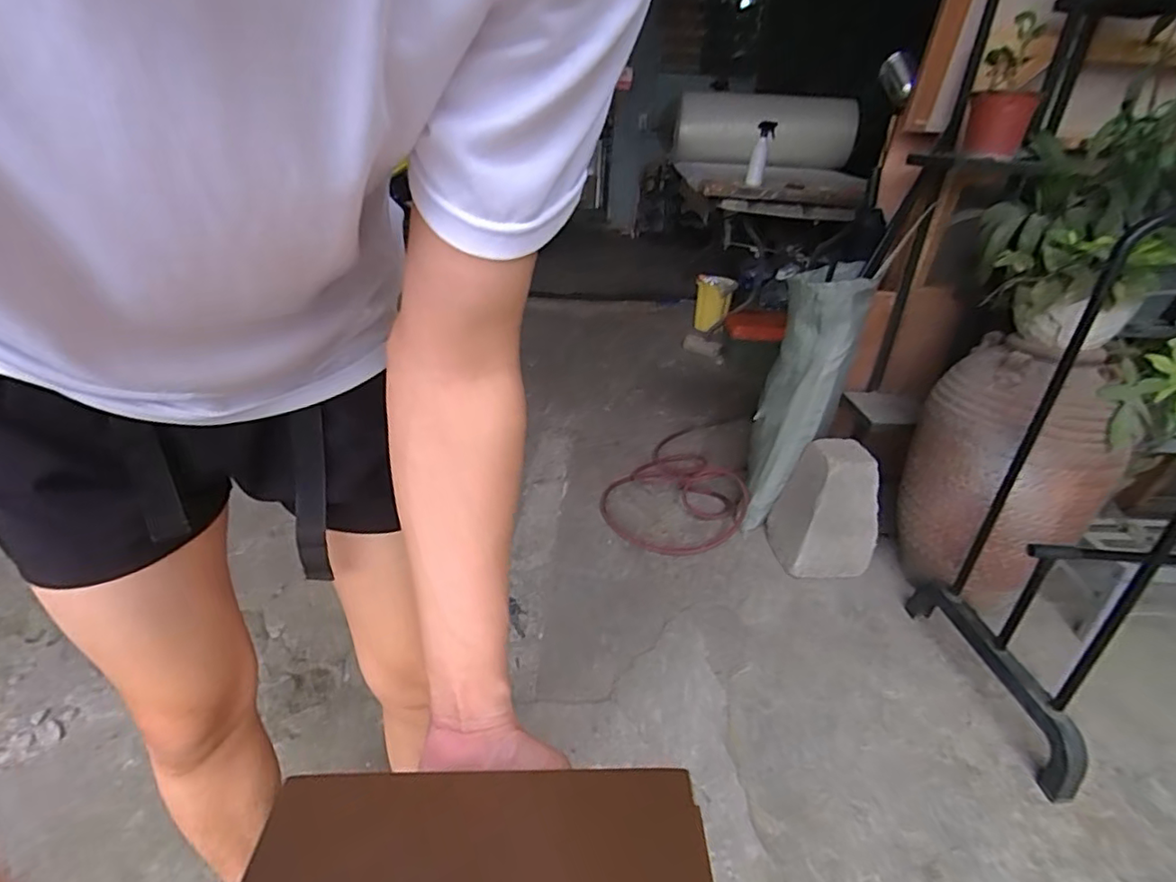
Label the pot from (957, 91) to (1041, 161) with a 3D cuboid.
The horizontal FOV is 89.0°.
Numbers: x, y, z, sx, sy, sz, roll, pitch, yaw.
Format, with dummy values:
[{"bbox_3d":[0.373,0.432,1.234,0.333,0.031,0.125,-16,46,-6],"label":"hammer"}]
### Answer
[{"bbox_3d":[0.860,-0.664,1.262,0.118,0.115,0.139,18,31,26],"label":"pot"}]

